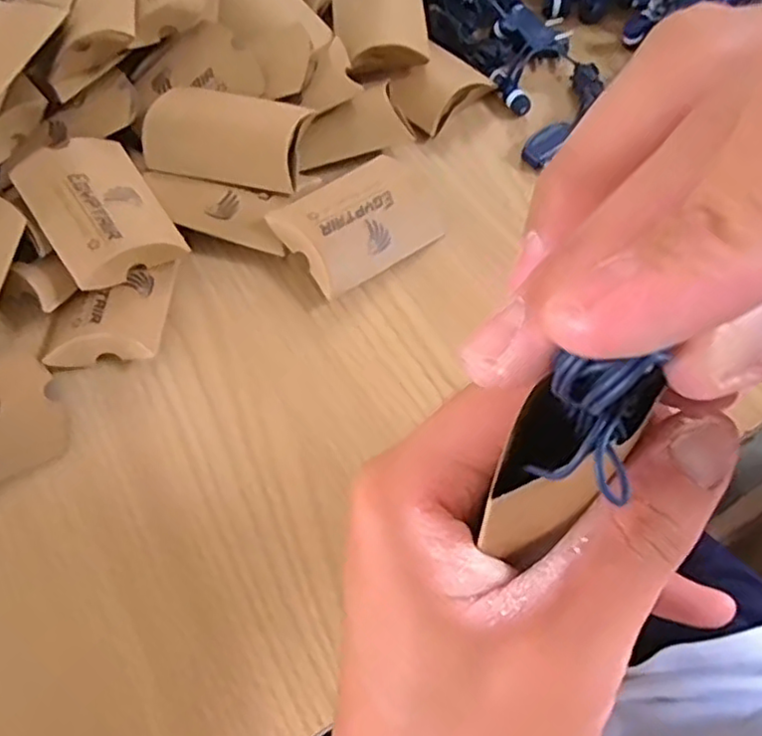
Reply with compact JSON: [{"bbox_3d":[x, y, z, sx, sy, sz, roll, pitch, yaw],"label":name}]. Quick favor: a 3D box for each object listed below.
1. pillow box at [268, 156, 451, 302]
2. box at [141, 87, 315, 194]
[{"bbox_3d":[-0.009,-0.079,0.350,0.083,0.023,0.056,-35,67,-16],"label":"pillow box"},{"bbox_3d":[-0.086,-0.126,0.360,0.083,0.014,0.053,9,63,5],"label":"box"}]

